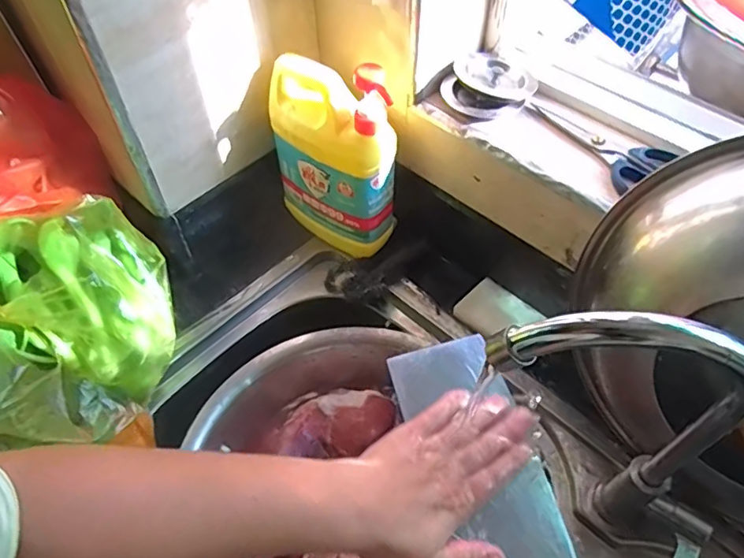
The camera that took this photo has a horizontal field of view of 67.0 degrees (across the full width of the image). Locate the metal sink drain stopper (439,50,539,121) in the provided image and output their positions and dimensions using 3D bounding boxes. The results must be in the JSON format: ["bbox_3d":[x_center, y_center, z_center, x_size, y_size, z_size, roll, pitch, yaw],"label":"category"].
[{"bbox_3d":[0.119,-0.201,0.585,0.080,0.033,0.087,0,53,0],"label":"metal sink drain stopper"}]

